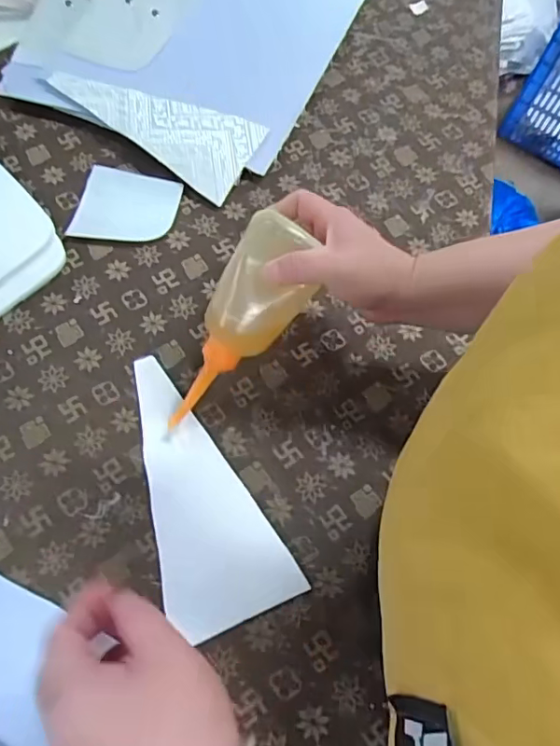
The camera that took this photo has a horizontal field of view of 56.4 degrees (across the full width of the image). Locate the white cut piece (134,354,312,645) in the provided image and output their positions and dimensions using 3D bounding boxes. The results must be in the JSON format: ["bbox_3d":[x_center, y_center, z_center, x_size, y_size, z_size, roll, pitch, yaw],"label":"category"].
[{"bbox_3d":[-0.082,0.097,0.424,0.093,0.004,0.224,-31,73,-14],"label":"white cut piece"}]

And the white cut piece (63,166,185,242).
[{"bbox_3d":[-0.153,-0.164,0.518,0.095,0.009,0.085,9,68,1],"label":"white cut piece"}]

